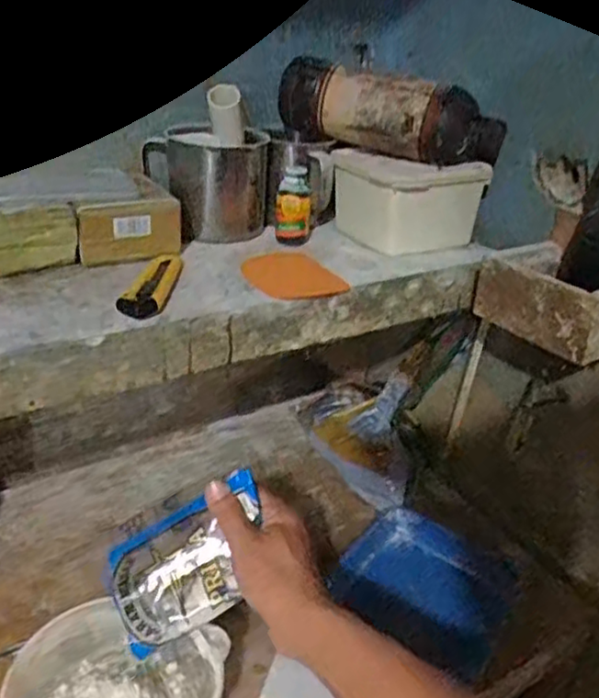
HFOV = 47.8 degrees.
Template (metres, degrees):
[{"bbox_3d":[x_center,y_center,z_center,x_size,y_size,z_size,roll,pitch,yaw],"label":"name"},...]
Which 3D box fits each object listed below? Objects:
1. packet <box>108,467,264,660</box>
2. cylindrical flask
[{"bbox_3d":[-0.083,0.170,0.538,0.140,0.085,0.027,-32,-7,-7],"label":"packet"},{"bbox_3d":[0.095,-0.257,0.726,0.233,0.078,0.068,20,32,23],"label":"cylindrical flask"}]

